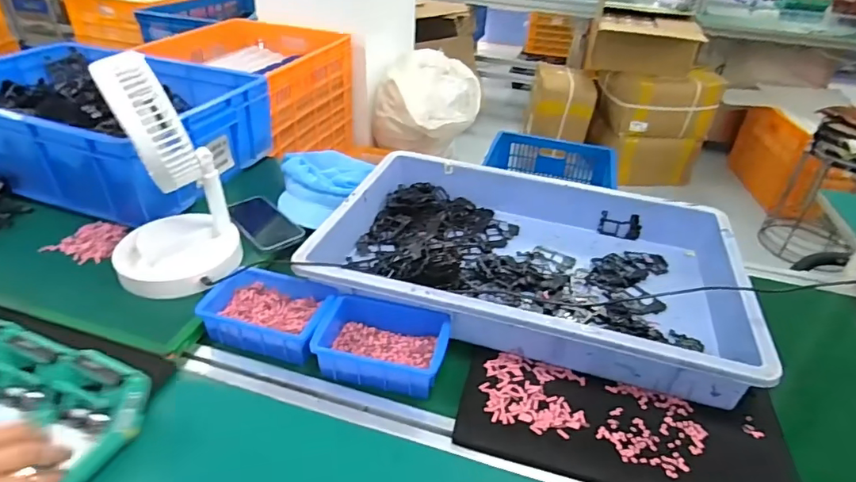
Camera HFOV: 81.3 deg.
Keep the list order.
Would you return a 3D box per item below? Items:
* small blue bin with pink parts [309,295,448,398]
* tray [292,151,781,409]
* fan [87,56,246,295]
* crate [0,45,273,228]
[{"bbox_3d":[-0.052,0.119,0.601,0.151,0.044,0.108,9,37,8],"label":"small blue bin with pink parts"},{"bbox_3d":[0.147,0.016,0.725,0.565,0.080,0.375,14,38,15],"label":"tray"},{"bbox_3d":[-0.348,-0.076,0.641,0.156,0.294,0.161,-21,42,-29],"label":"fan"},{"bbox_3d":[-0.606,-0.210,0.922,0.536,0.164,0.356,12,35,11],"label":"crate"}]

